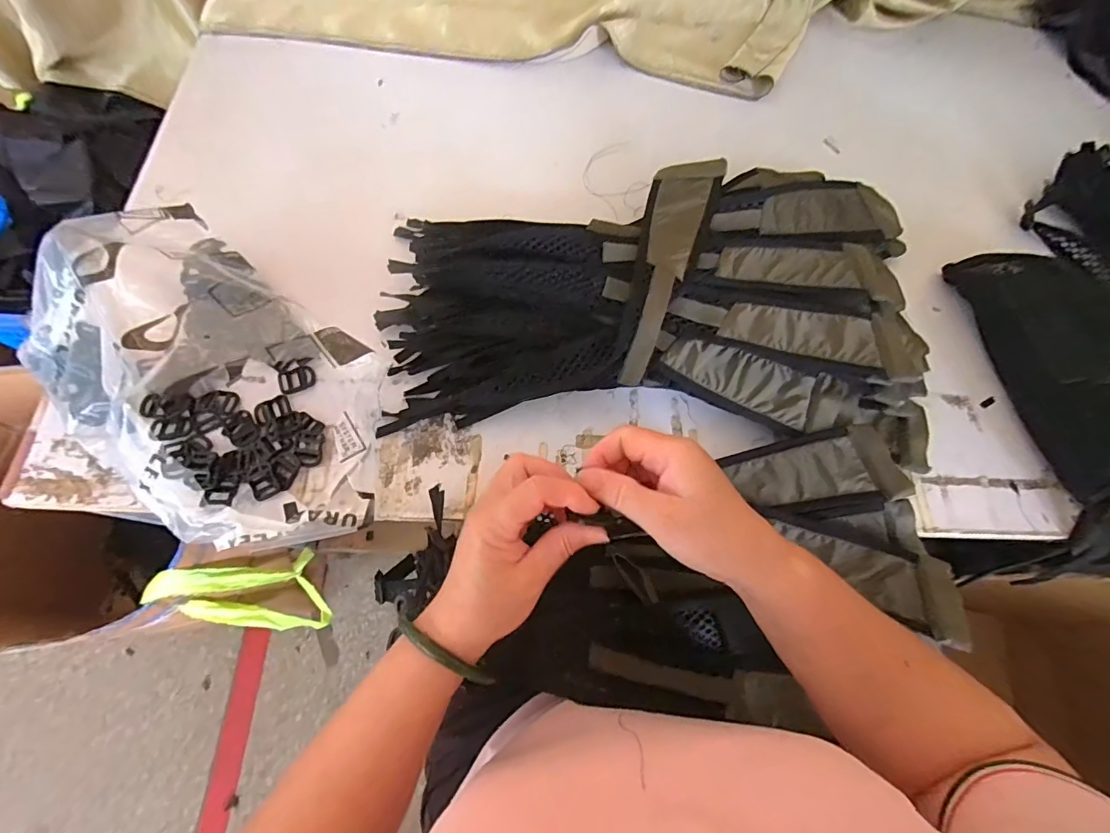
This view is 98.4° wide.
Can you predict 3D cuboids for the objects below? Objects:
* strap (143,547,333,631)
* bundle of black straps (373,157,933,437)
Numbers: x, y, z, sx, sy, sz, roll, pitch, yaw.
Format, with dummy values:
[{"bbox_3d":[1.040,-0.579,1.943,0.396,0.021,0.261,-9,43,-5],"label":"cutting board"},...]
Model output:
[{"bbox_3d":[-0.530,0.315,0.853,0.097,0.378,0.148,-14,70,-7],"label":"strap"},{"bbox_3d":[0.108,-0.135,0.519,0.587,0.075,0.314,-5,70,-4],"label":"bundle of black straps"}]

